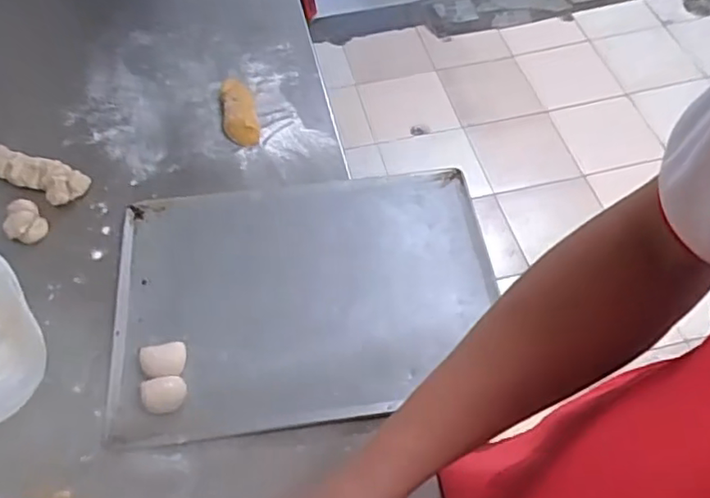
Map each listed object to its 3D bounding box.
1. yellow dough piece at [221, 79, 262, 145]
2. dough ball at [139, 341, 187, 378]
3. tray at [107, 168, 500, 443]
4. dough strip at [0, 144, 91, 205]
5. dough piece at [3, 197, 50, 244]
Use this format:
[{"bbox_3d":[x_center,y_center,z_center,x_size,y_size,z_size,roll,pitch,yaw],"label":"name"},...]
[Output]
[{"bbox_3d":[-0.169,-0.199,0.888,0.048,0.023,0.126,-13,55,-6],"label":"yellow dough piece"},{"bbox_3d":[-0.210,0.123,0.673,0.048,0.016,0.040,-19,56,-11],"label":"dough ball"},{"bbox_3d":[-0.060,0.047,0.730,0.443,0.016,0.323,-8,55,-3],"label":"tray"},{"bbox_3d":[-0.443,-0.105,0.837,0.157,0.034,0.048,18,57,15],"label":"dough strip"},{"bbox_3d":[-0.433,-0.035,0.793,0.049,0.030,0.050,-35,60,-20],"label":"dough piece"}]

